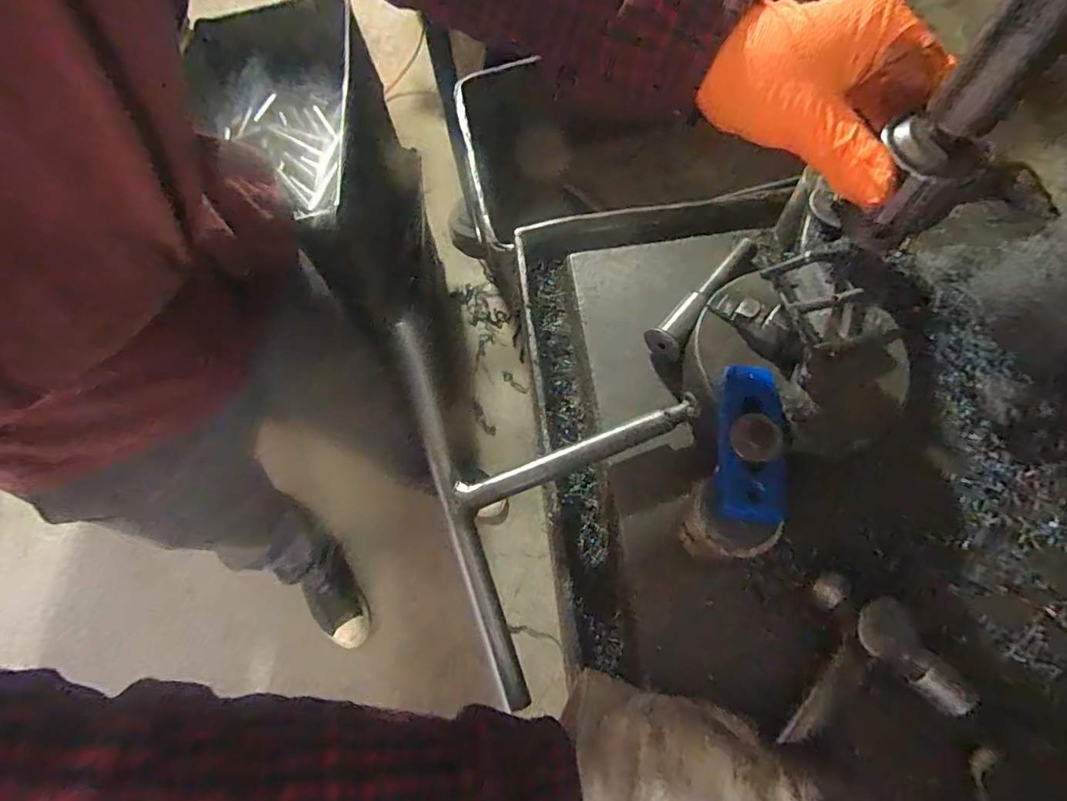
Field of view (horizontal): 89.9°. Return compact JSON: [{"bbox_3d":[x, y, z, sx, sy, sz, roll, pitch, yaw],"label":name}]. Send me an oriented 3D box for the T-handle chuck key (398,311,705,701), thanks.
[{"bbox_3d":[0.029,0.043,0.443,0.214,0.029,0.321,-19,67,-5],"label":"T-handle chuck key"}]

